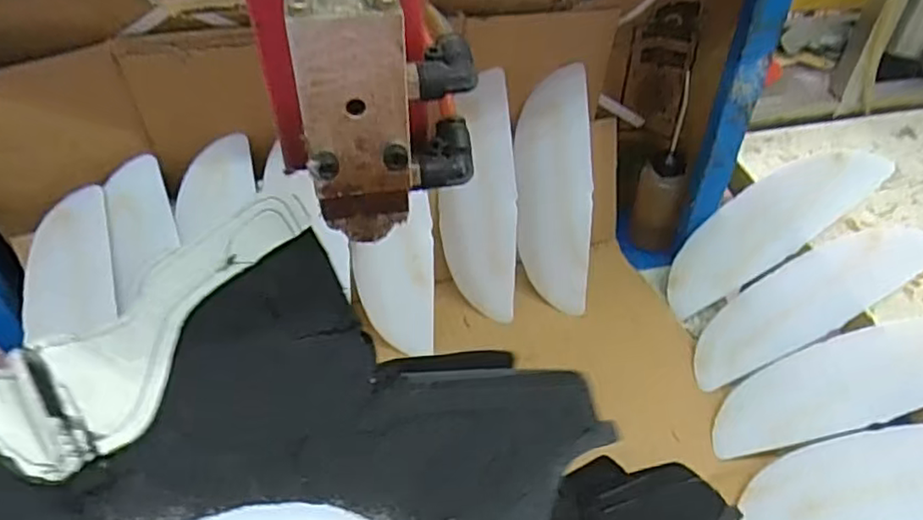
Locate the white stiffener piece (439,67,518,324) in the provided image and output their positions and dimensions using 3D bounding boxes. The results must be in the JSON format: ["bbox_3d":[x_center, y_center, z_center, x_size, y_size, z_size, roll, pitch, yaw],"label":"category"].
[{"bbox_3d":[0.013,-0.053,0.569,0.071,0.214,0.013,6,17,23],"label":"white stiffener piece"}]

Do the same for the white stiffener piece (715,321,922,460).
[{"bbox_3d":[0.301,0.093,0.497,0.216,0.008,0.074,-23,44,13],"label":"white stiffener piece"}]

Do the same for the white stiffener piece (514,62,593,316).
[{"bbox_3d":[0.083,-0.060,0.581,0.068,0.211,0.006,1,10,21],"label":"white stiffener piece"}]

